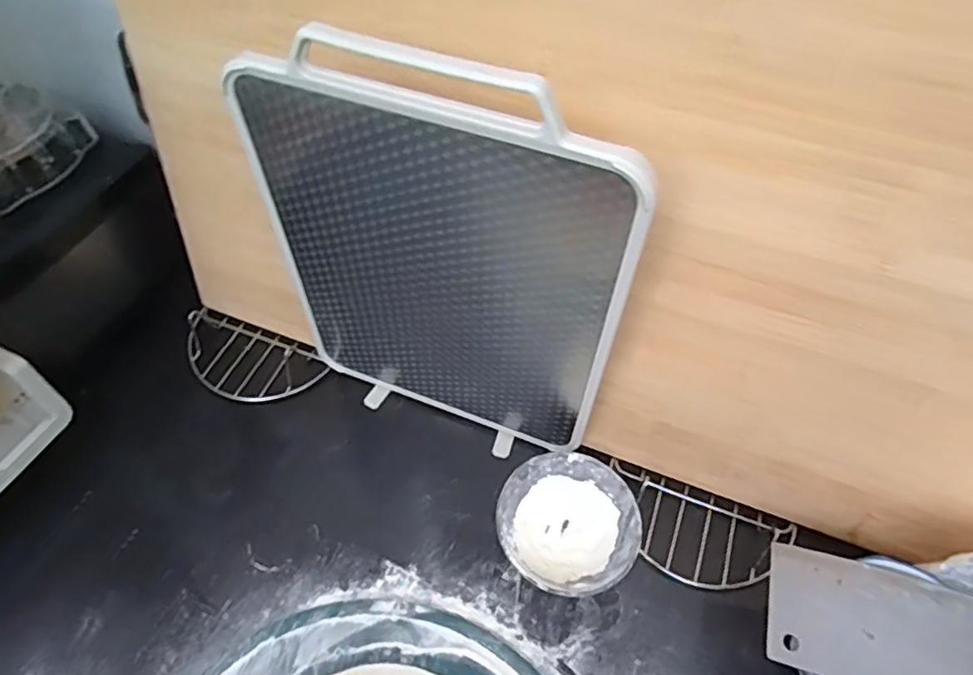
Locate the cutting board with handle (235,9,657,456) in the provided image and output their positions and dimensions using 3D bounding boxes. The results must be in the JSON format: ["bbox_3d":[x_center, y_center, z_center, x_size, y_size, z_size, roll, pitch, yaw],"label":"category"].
[{"bbox_3d":[-0.040,-0.038,0.485,0.282,0.388,0.014,18,56,12],"label":"cutting board with handle"}]

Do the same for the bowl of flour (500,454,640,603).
[{"bbox_3d":[0.071,0.168,0.543,0.116,0.053,0.119,0,54,0],"label":"bowl of flour"}]

